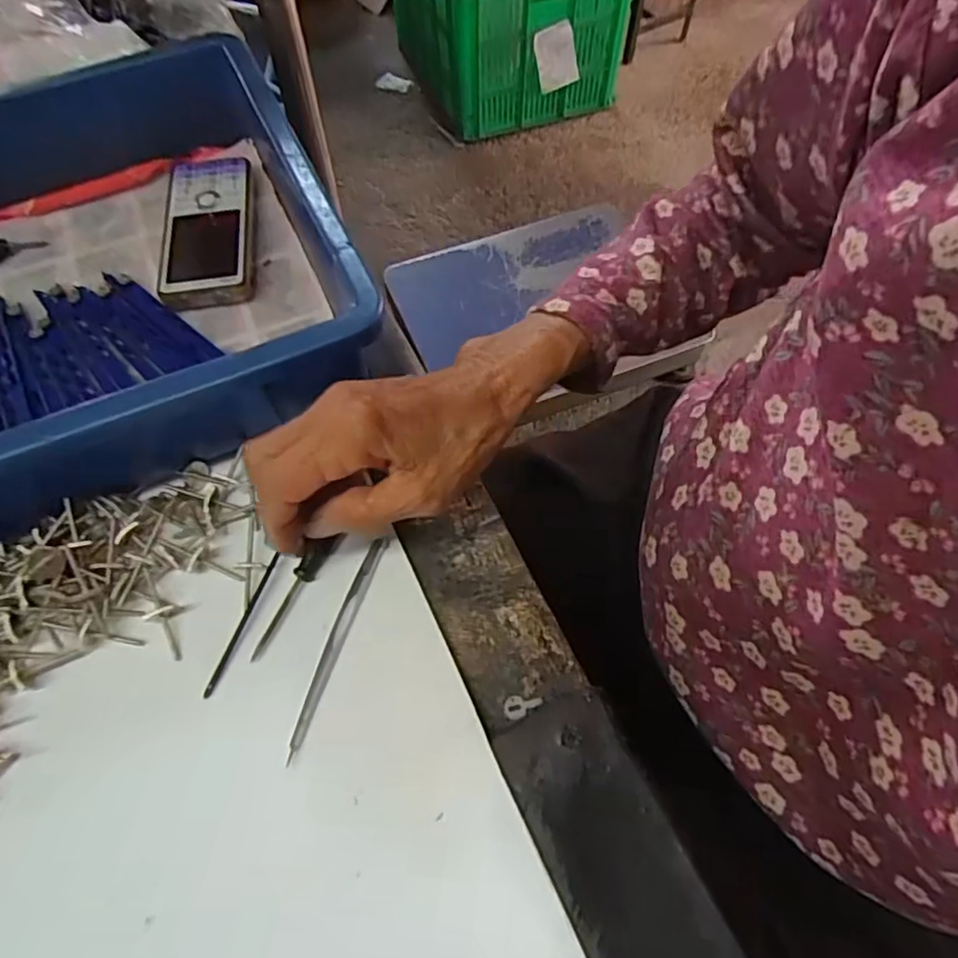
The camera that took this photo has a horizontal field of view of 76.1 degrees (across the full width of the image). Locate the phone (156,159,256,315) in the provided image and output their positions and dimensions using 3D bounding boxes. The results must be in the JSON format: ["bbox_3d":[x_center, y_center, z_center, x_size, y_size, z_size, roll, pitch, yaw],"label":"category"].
[{"bbox_3d":[-0.177,-0.164,0.403,0.053,0.017,0.128,-9,62,-4],"label":"phone"}]

